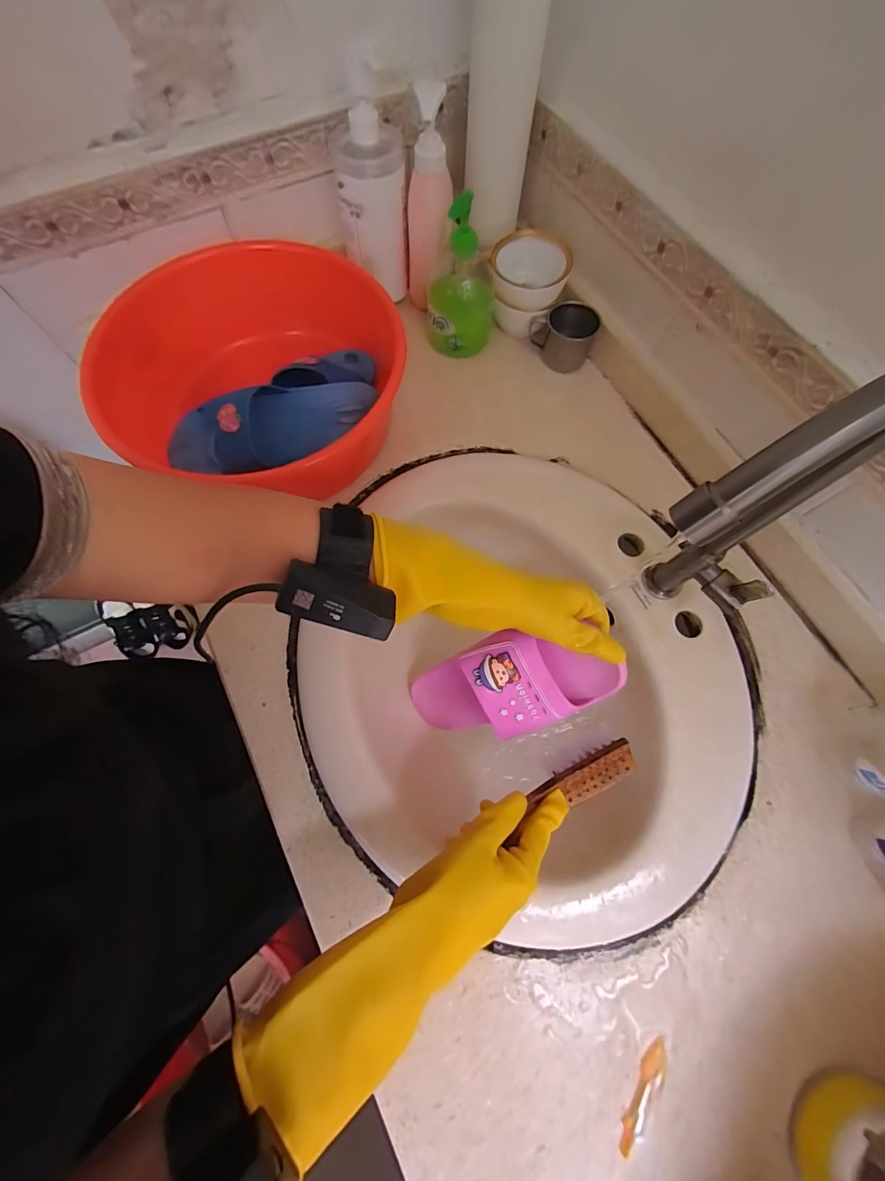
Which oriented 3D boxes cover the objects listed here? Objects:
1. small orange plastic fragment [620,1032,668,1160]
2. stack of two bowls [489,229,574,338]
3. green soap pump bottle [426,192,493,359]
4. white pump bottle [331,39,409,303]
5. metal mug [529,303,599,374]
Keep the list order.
[{"bbox_3d":[0.159,0.397,0.330,0.019,0.006,0.076,31,74,8],"label":"small orange plastic fragment"},{"bbox_3d":[0.109,-0.396,0.552,0.096,0.082,0.102,14,72,3],"label":"stack of two bowls"},{"bbox_3d":[0.023,-0.378,0.512,0.085,0.155,0.085,3,72,-1],"label":"green soap pump bottle"},{"bbox_3d":[-0.085,-0.475,0.503,0.080,0.199,0.075,-6,72,-4],"label":"white pump bottle"},{"bbox_3d":[0.164,-0.333,0.554,0.071,0.054,0.061,-26,74,-10],"label":"metal mug"}]

